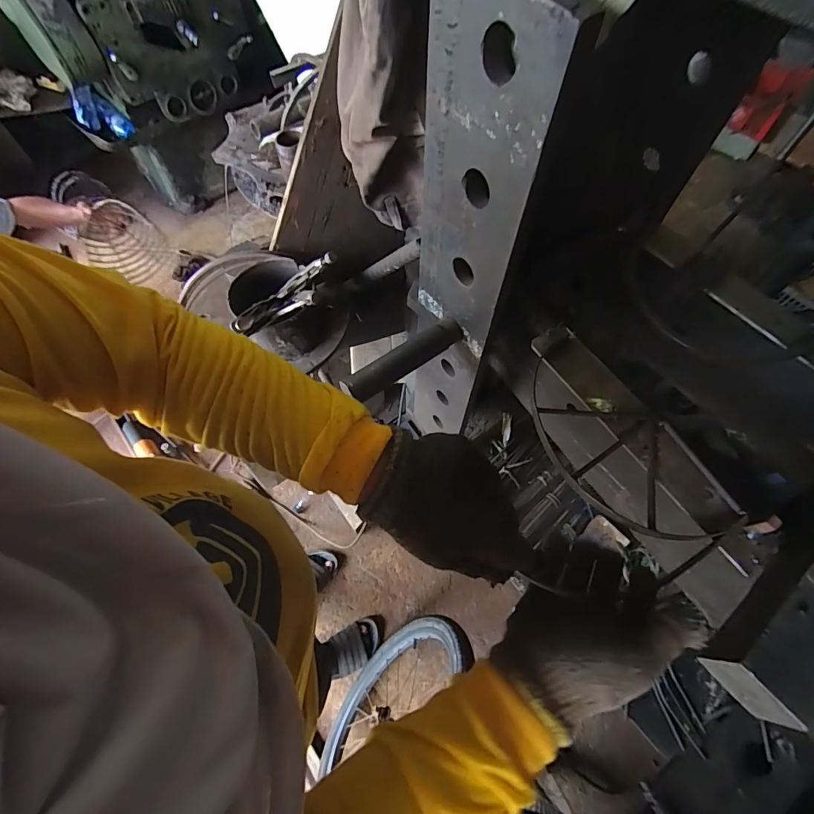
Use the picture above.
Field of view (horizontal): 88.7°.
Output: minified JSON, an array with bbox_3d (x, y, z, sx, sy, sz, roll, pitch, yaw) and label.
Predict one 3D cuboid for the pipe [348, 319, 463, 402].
[{"bbox_3d":[0.000,-0.057,0.495,0.152,0.026,0.027,-34,67,-16],"label":"pipe"}]

